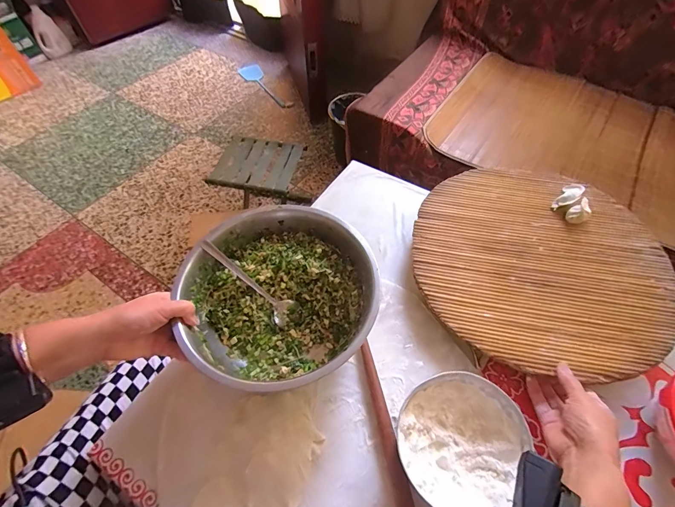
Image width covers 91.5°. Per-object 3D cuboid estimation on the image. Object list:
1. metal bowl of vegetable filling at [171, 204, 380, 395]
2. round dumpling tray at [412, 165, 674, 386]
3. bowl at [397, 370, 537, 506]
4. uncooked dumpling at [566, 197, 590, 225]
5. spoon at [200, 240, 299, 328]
[{"bbox_3d":[-0.079,0.068,0.480,0.252,0.109,0.257,-1,55,1],"label":"metal bowl of vegetable filling"},{"bbox_3d":[0.333,-0.002,0.548,0.387,0.021,0.399,-1,55,1],"label":"round dumpling tray"},{"bbox_3d":[0.142,0.225,0.396,0.132,0.067,0.144,-1,55,1],"label":"bowl"},{"bbox_3d":[0.426,-0.071,0.579,0.043,0.028,0.029,-33,60,-20],"label":"uncooked dumpling"},{"bbox_3d":[-0.127,0.042,0.492,0.174,0.016,0.039,45,63,-8],"label":"spoon"}]

